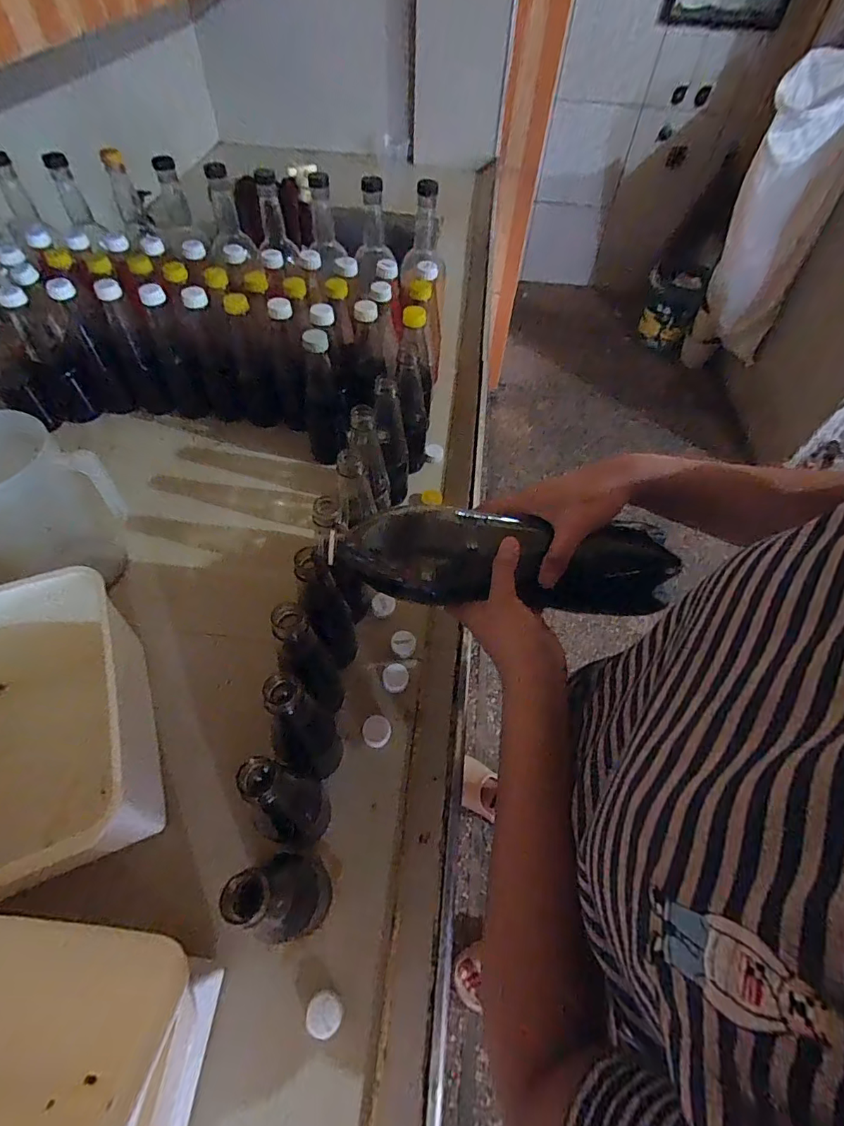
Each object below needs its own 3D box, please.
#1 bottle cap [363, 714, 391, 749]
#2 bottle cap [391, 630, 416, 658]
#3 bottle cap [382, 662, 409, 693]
[{"bbox_3d":[-0.051,0.190,0.541,0.031,0.012,0.036,2,56,-3],"label":"bottle cap"},{"bbox_3d":[-0.023,0.102,0.606,0.031,0.019,0.028,5,55,0],"label":"bottle cap"},{"bbox_3d":[-0.032,0.137,0.576,0.031,0.024,0.032,2,56,-3],"label":"bottle cap"}]

